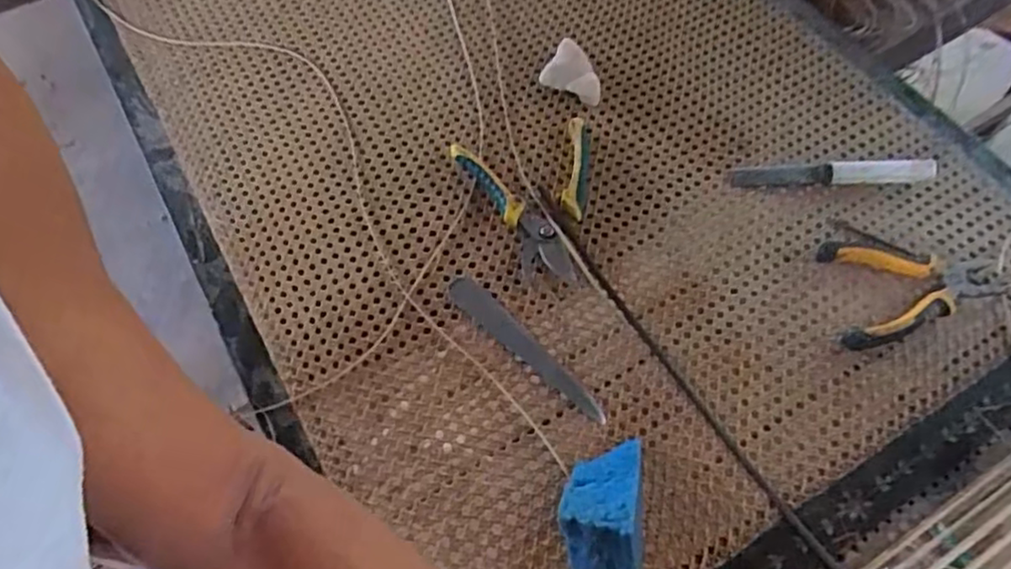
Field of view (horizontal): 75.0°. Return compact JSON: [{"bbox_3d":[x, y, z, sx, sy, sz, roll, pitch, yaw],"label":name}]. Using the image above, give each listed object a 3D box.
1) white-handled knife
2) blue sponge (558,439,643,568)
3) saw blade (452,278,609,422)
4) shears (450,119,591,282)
[{"bbox_3d":[0.322,-0.111,0.649,0.188,0.017,0.029,-2,57,4],"label":"white-handled knife"},{"bbox_3d":[0.073,0.163,0.491,0.062,0.063,0.111,4,57,7],"label":"blue sponge"},{"bbox_3d":[0.017,0.056,0.580,0.179,0.004,0.029,41,64,19],"label":"saw blade"},{"bbox_3d":[0.037,-0.083,0.645,0.140,0.017,0.178,-15,57,-5],"label":"shears"}]

